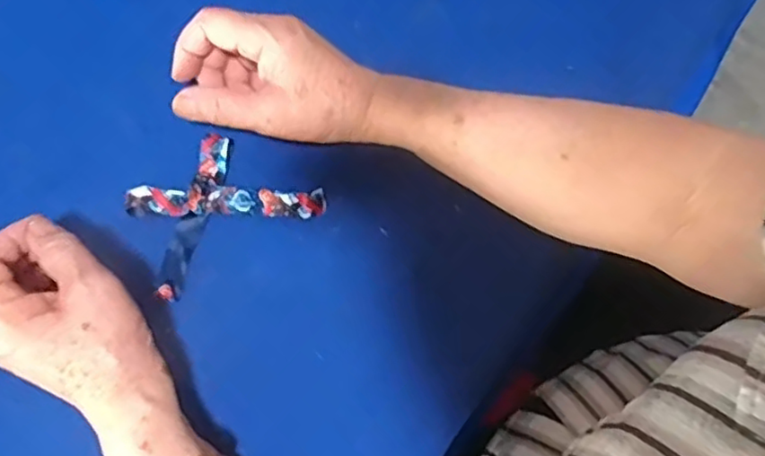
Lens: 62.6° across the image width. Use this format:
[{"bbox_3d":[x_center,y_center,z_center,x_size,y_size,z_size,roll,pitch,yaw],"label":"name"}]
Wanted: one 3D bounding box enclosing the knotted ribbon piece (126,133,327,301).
[{"bbox_3d":[-0.115,-0.018,0.444,0.124,0.014,0.086,-31,76,-9],"label":"knotted ribbon piece"}]

